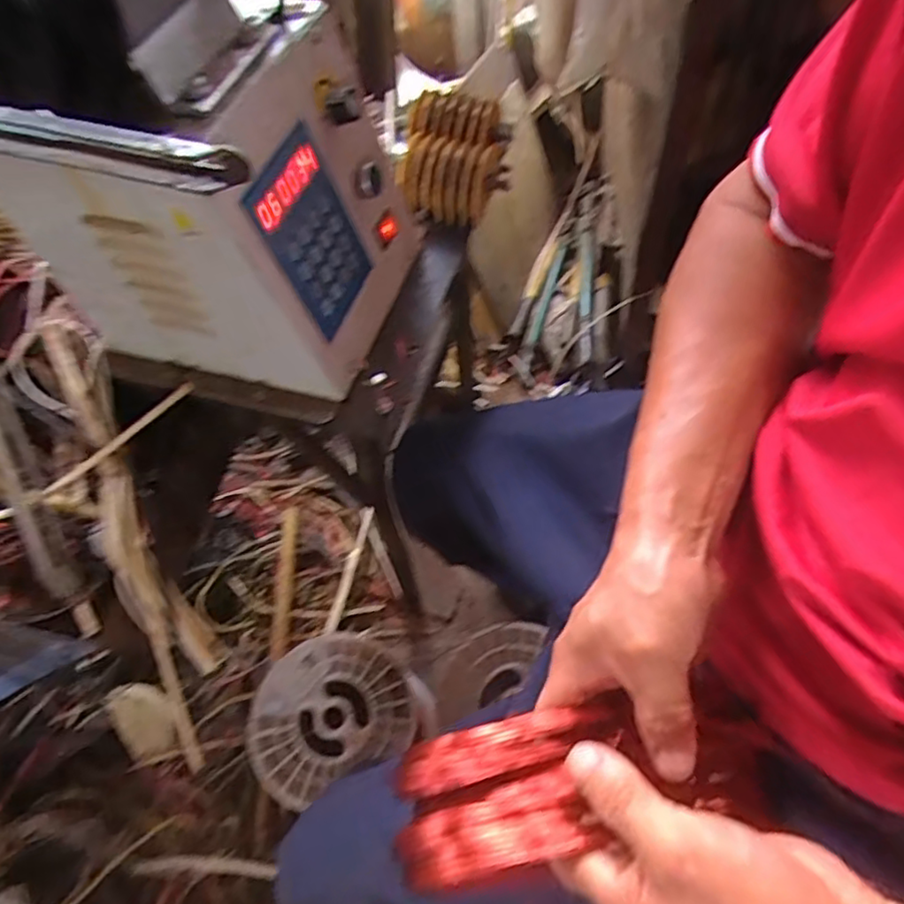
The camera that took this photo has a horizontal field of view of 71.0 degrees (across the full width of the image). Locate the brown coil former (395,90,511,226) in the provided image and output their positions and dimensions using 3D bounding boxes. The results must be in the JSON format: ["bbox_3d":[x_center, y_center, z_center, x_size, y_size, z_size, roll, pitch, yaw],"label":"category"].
[{"bbox_3d":[0.004,-0.307,0.653,0.103,0.069,0.131,2,59,7],"label":"brown coil former"}]

